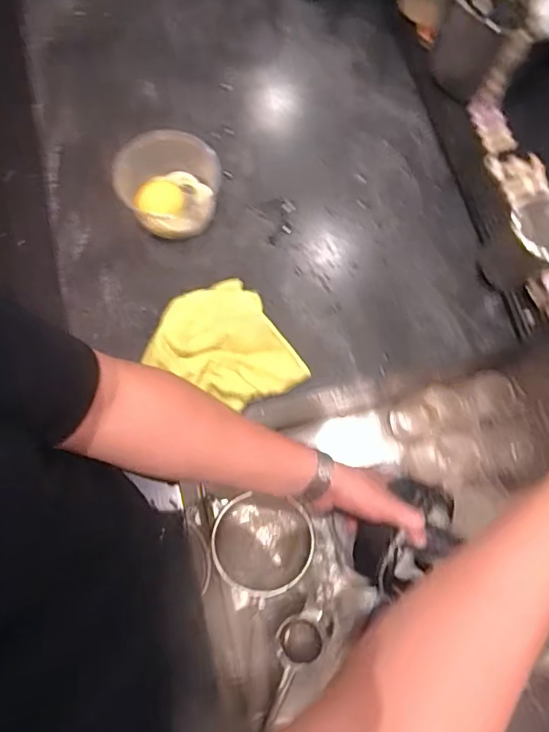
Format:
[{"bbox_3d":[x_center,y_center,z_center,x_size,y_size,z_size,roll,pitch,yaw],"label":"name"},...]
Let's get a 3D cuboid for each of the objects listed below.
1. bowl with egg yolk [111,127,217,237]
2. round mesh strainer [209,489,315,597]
[{"bbox_3d":[-0.129,-0.214,0.612,0.126,0.068,0.103,-10,75,-6],"label":"bowl with egg yolk"},{"bbox_3d":[-0.017,0.281,0.804,0.152,0.067,0.144,-9,75,-6],"label":"round mesh strainer"}]

